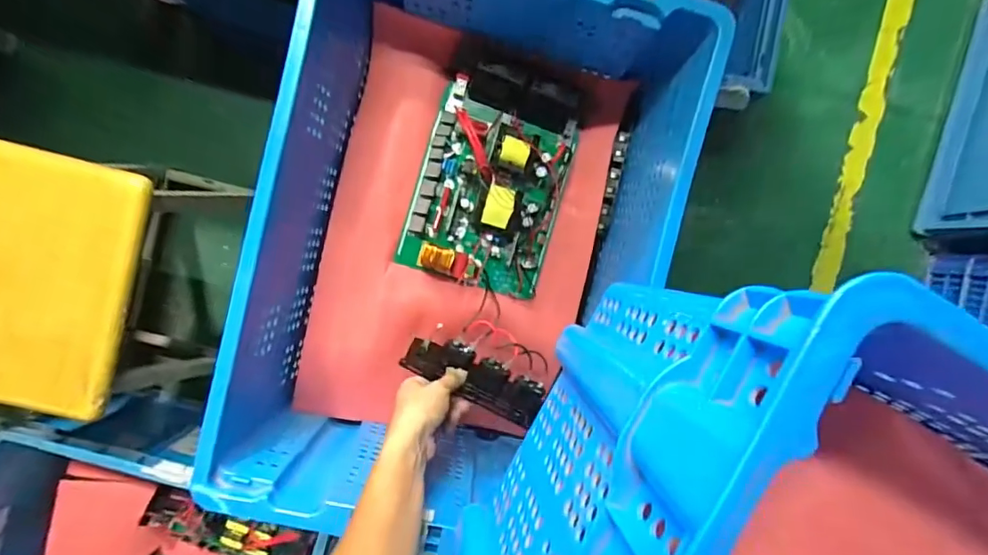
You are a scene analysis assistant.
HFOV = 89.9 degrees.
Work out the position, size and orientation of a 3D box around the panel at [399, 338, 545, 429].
[{"bbox_3d":[-0.022,0.121,0.602,0.172,0.044,0.056,27,92,-4],"label":"panel"}]

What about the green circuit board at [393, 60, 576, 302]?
[{"bbox_3d":[0.000,-0.118,0.627,0.186,0.065,0.261,17,93,-5],"label":"green circuit board"}]

